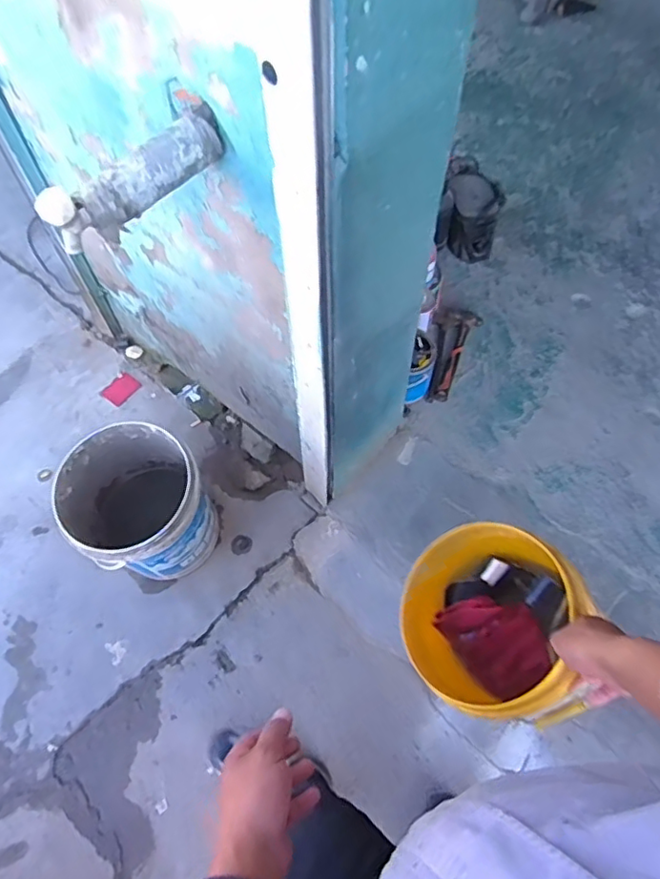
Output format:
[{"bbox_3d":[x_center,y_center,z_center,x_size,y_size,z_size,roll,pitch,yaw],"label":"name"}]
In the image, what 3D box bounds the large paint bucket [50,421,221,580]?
[{"bbox_3d":[-0.434,0.181,1.390,0.311,0.361,0.283,0,60,0],"label":"large paint bucket"}]

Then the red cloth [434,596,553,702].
[{"bbox_3d":[0.264,0.326,0.934,0.184,0.060,0.135,43,110,11],"label":"red cloth"}]

